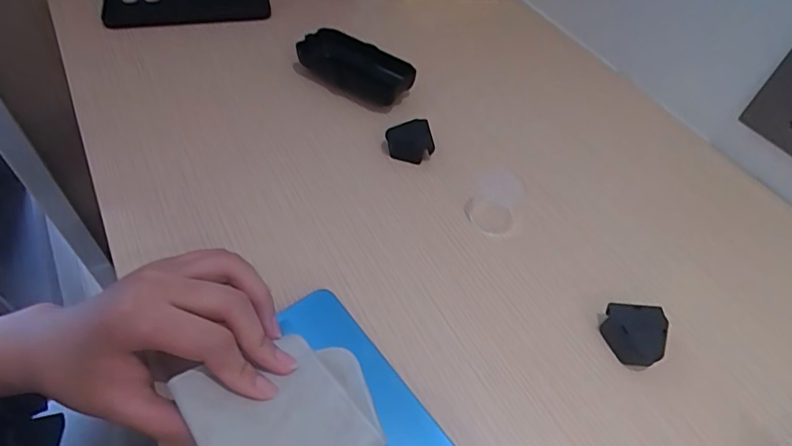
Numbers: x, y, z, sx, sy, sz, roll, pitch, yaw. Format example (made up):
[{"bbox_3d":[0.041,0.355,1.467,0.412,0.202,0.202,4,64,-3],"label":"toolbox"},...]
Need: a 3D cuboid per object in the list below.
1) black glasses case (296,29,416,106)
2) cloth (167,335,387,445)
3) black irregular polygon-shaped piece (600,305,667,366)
[{"bbox_3d":[-0.038,-0.148,0.461,0.108,0.032,0.040,27,55,16],"label":"black glasses case"},{"bbox_3d":[-0.056,0.098,0.252,0.086,0.023,0.080,-27,59,-23],"label":"cloth"},{"bbox_3d":[0.153,0.071,0.309,0.036,0.022,0.036,7,52,2],"label":"black irregular polygon-shaped piece"}]

